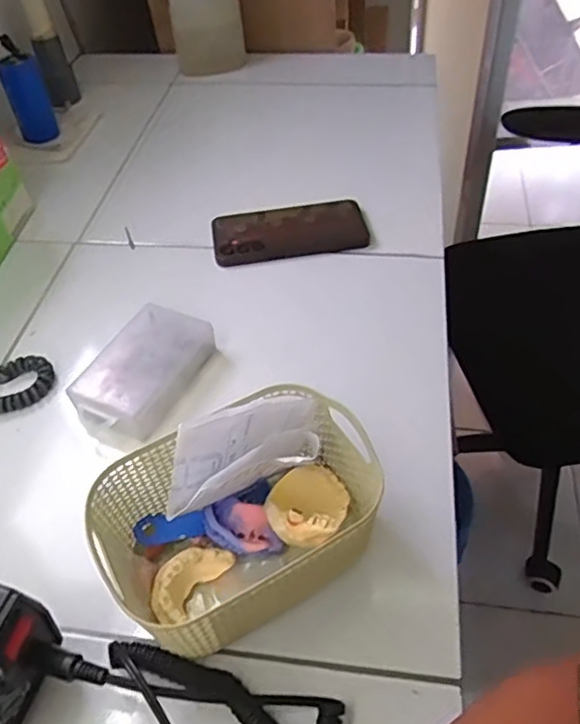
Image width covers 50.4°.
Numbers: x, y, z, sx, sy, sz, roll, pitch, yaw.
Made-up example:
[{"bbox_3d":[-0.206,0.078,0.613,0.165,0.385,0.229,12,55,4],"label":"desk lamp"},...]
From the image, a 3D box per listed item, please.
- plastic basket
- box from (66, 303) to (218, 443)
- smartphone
[{"bbox_3d":[-0.029,0.096,0.388,0.165,0.088,0.125,-25,51,-17],"label":"plastic basket"},{"bbox_3d":[-0.125,0.009,0.525,0.078,0.035,0.128,18,52,20],"label":"box"},{"bbox_3d":[0.000,-0.144,0.665,0.165,0.005,0.089,-9,48,-4],"label":"smartphone"}]

